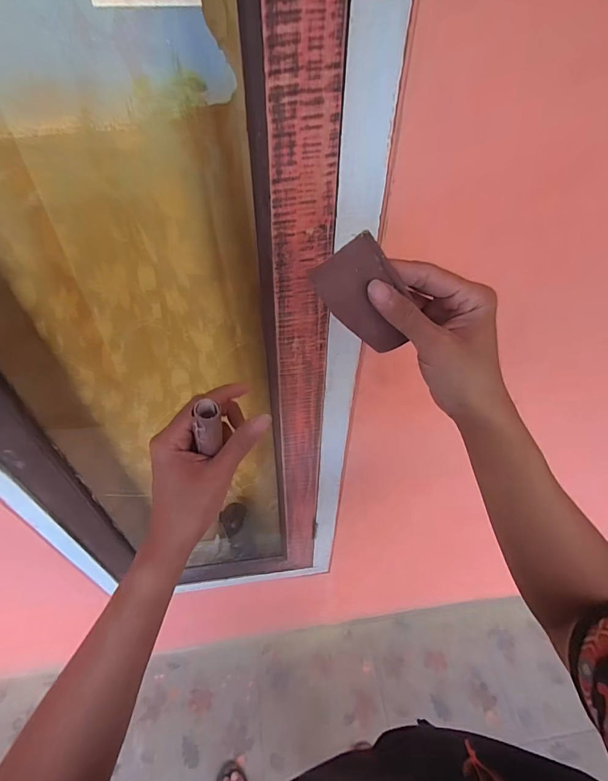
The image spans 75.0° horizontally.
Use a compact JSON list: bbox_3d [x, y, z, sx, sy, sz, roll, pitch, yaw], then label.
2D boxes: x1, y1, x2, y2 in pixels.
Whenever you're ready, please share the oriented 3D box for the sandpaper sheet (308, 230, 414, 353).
[{"bbox_3d":[0.049,-0.067,0.301,0.057,0.093,0.008,-18,35,36],"label":"sandpaper sheet"}]

